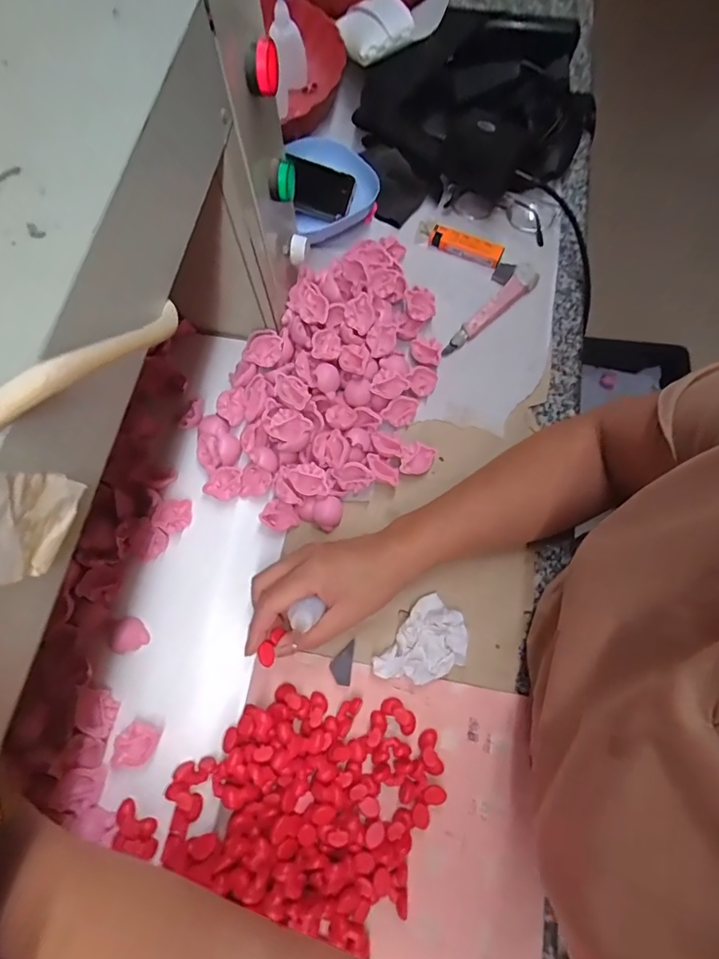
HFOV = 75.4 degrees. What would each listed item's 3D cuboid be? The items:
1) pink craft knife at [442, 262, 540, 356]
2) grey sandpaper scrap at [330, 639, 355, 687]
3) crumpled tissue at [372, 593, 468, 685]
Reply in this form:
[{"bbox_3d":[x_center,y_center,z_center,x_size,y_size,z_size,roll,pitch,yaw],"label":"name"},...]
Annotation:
[{"bbox_3d":[0.136,-0.175,0.485,0.023,0.018,0.138,44,76,12],"label":"pink craft knife"},{"bbox_3d":[-0.014,0.152,0.389,0.018,0.010,0.035,10,72,2],"label":"grey sandpaper scrap"},{"bbox_3d":[0.055,0.140,0.387,0.055,0.014,0.079,39,75,11],"label":"crumpled tissue"}]

